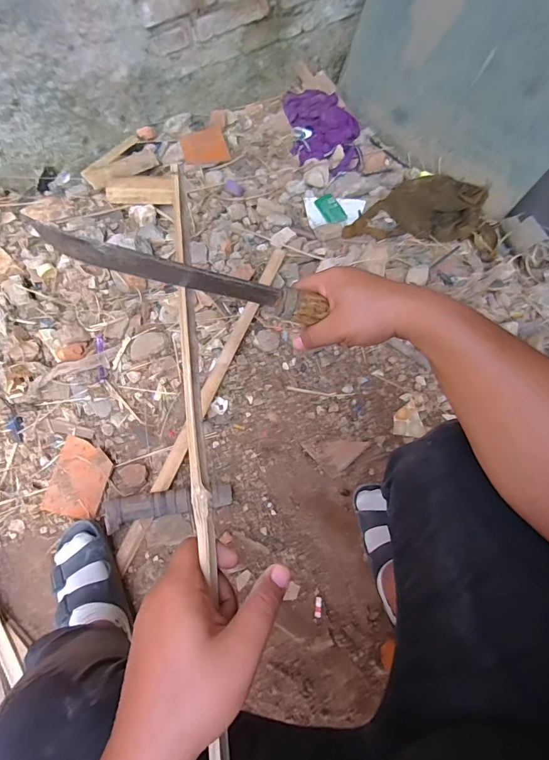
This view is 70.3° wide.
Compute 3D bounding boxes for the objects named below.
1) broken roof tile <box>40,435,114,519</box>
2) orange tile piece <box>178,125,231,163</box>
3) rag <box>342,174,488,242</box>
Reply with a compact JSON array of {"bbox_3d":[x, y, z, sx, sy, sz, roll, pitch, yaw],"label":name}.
[{"bbox_3d":[-0.400,0.201,0.802,0.119,0.016,0.149,10,68,5],"label":"broken roof tile"},{"bbox_3d":[-0.208,-0.693,1.147,0.128,0.016,0.139,-16,69,-6],"label":"orange tile piece"},{"bbox_3d":[0.365,-0.457,1.016,0.335,0.066,0.188,5,68,3],"label":"rag"}]

